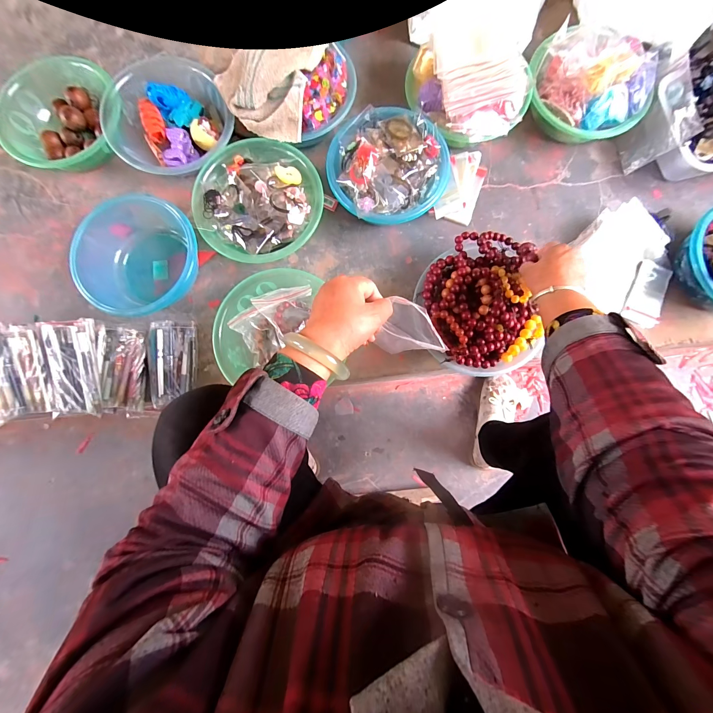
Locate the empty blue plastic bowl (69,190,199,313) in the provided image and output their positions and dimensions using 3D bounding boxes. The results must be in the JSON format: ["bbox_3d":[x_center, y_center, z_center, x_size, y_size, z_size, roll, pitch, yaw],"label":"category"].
[{"bbox_3d":[-0.407,-0.183,0.572,0.207,0.085,0.208,0,83,0],"label":"empty blue plastic bowl"}]

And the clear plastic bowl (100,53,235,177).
[{"bbox_3d":[-0.373,-0.478,0.614,0.219,0.090,0.224,0,83,0],"label":"clear plastic bowl"}]

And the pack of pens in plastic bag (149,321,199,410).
[{"bbox_3d":[-0.346,0.012,0.574,0.081,0.018,0.154,-4,92,-22],"label":"pack of pens in plastic bag"}]

